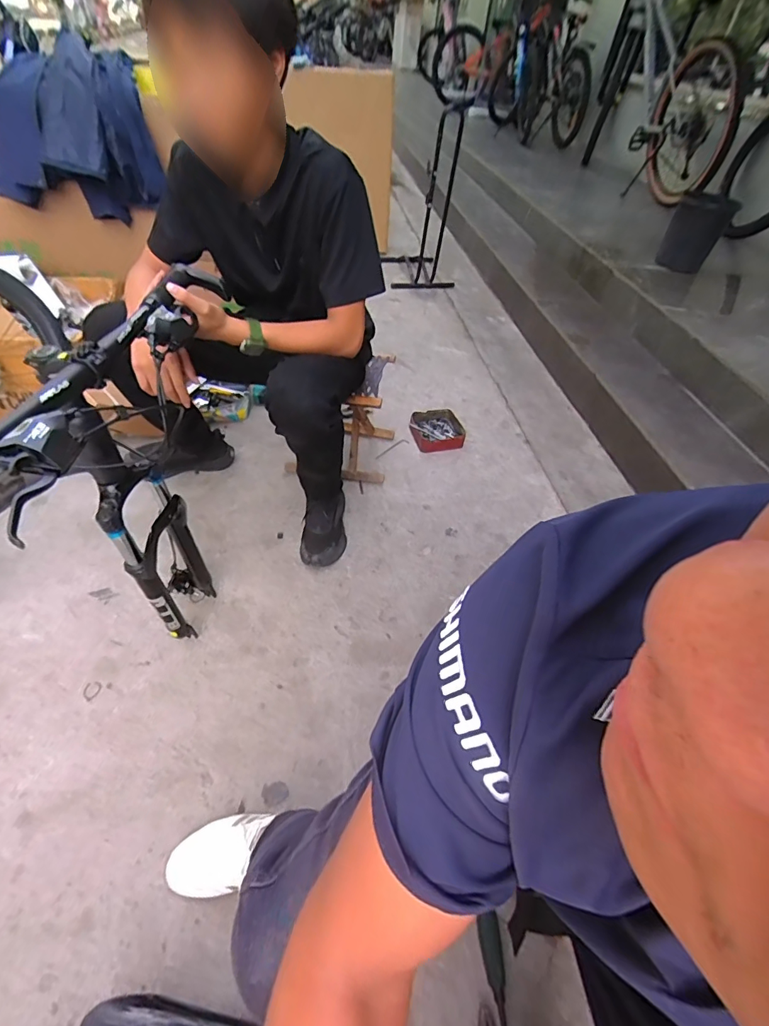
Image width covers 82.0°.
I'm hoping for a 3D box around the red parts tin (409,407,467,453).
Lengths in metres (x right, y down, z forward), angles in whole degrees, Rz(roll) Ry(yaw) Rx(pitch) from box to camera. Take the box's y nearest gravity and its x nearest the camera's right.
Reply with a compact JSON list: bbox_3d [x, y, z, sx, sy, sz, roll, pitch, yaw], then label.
[{"bbox_3d":[0.187,-0.288,1.534,0.181,0.054,0.167,3,48,-4],"label":"red parts tin"}]

